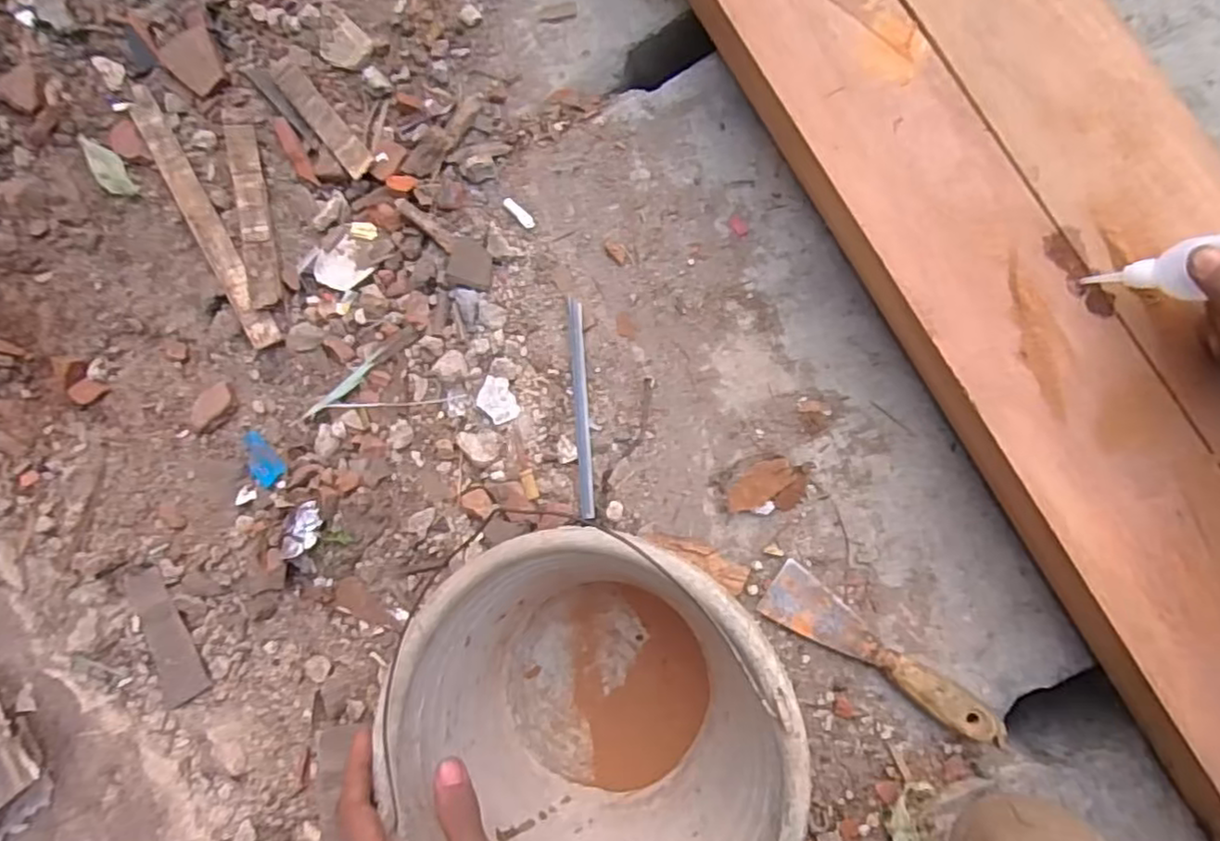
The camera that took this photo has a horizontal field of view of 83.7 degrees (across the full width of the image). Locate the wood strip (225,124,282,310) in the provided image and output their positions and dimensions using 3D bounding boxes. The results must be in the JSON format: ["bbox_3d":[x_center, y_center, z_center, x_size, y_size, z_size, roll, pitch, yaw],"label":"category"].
[{"bbox_3d":[-0.315,-0.185,0.602,0.025,0.009,0.179,-10,76,-19],"label":"wood strip"}]

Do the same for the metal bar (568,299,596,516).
[{"bbox_3d":[-0.024,-0.010,0.566,0.014,0.012,0.178,-4,86,9],"label":"metal bar"}]

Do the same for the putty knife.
[{"bbox_3d":[0.207,0.179,0.513,0.190,0.021,0.043,32,92,9],"label":"putty knife"}]

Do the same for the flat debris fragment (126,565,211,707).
[{"bbox_3d":[-0.368,0.176,0.561,0.037,0.013,0.116,-32,83,6],"label":"flat debris fragment"}]

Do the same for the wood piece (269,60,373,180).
[{"bbox_3d":[-0.260,-0.274,0.611,0.023,0.008,0.141,-41,82,5],"label":"wood piece"}]

